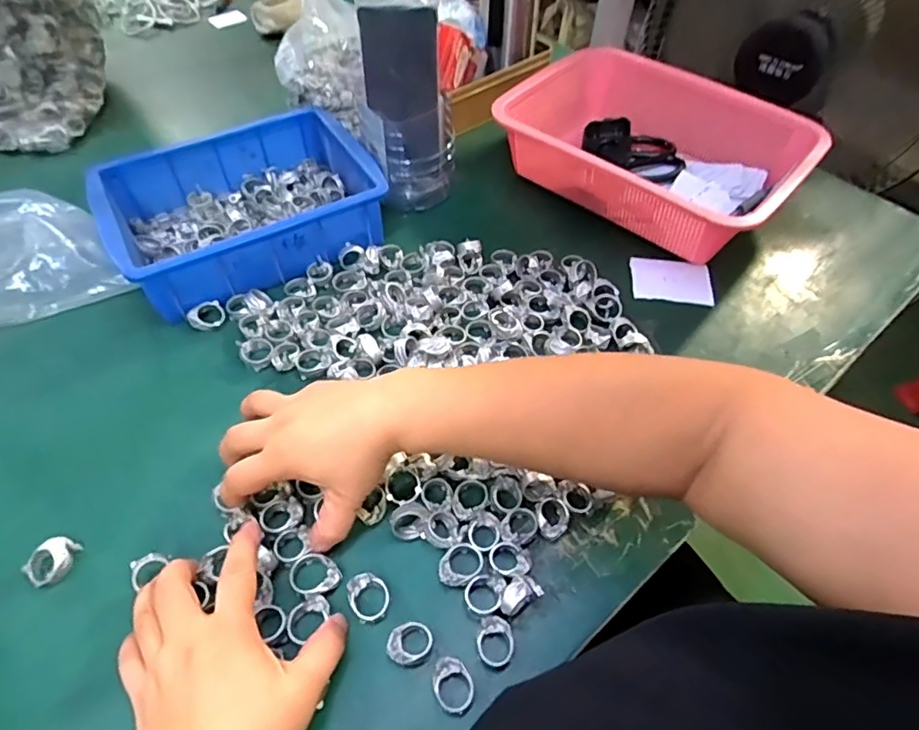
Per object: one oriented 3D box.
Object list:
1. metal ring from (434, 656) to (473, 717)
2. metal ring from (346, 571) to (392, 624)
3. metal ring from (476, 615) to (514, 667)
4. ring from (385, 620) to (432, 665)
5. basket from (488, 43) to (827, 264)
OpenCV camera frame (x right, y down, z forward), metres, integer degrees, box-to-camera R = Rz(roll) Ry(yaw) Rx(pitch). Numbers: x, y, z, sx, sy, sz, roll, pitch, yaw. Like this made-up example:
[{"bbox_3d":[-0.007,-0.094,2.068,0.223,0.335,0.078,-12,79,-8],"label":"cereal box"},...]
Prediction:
[{"bbox_3d":[-0.004,0.189,0.334,0.022,0.009,0.030,-21,56,-17],"label":"metal ring"},{"bbox_3d":[-0.059,0.150,0.363,0.025,0.010,0.030,-36,62,-26],"label":"metal ring"},{"bbox_3d":[0.022,0.172,0.350,0.023,0.014,0.027,-18,55,-16],"label":"metal ring"},{"bbox_3d":[-0.031,0.171,0.347,0.028,0.010,0.023,-14,54,-13],"label":"ring"},{"bbox_3d":[0.201,-0.235,0.602,0.298,0.090,0.193,37,60,23],"label":"basket"}]

